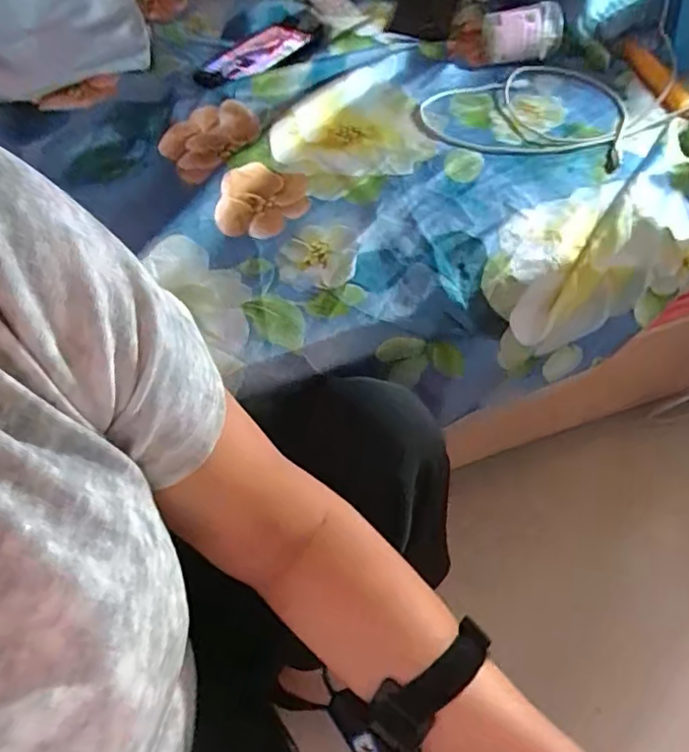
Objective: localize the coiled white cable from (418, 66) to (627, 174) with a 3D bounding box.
[{"bbox_3d":[0.193,-0.292,0.630,0.208,0.017,0.181,11,55,10],"label":"coiled white cable"}]

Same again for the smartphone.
[{"bbox_3d":[-0.112,-0.387,0.697,0.086,0.013,0.160,35,62,25],"label":"smartphone"}]

